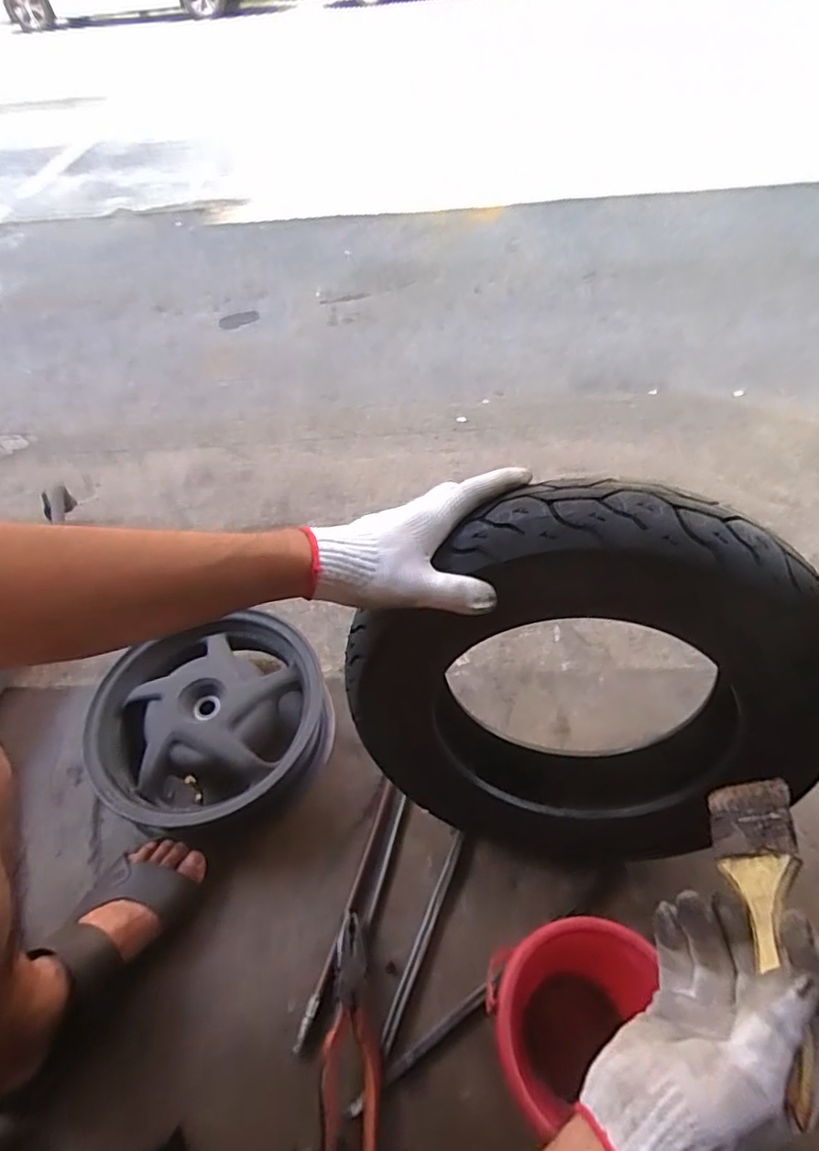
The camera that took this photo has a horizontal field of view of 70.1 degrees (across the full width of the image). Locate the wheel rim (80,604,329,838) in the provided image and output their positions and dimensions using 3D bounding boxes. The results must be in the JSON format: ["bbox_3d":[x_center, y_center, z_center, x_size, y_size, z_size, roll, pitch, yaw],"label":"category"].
[{"bbox_3d":[-0.248,0.182,0.730,0.270,0.099,0.266,-2,49,2],"label":"wheel rim"}]

